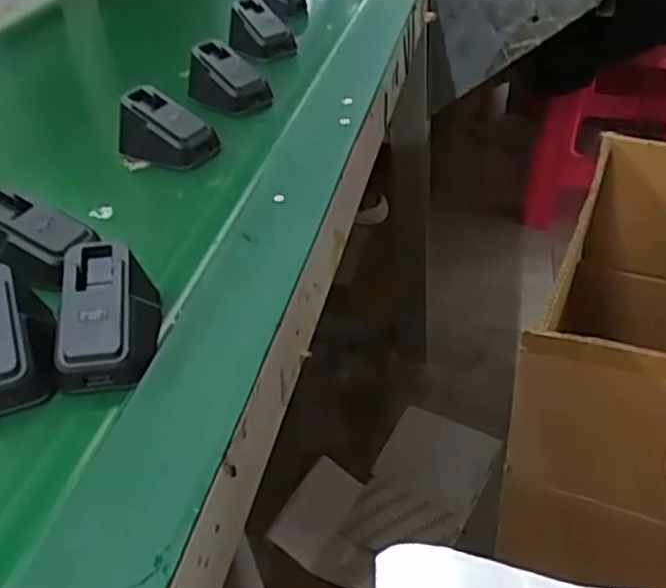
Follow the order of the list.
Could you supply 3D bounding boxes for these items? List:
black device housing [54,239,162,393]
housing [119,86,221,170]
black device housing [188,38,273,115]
[{"bbox_3d":[-0.107,0.008,0.325,0.037,0.040,0.063,-6,39,0],"label":"black device housing"},{"bbox_3d":[-0.119,-0.116,0.489,0.069,0.034,0.043,14,43,23],"label":"housing"},{"bbox_3d":[-0.086,-0.173,0.558,0.063,0.044,0.047,26,49,34],"label":"black device housing"}]

